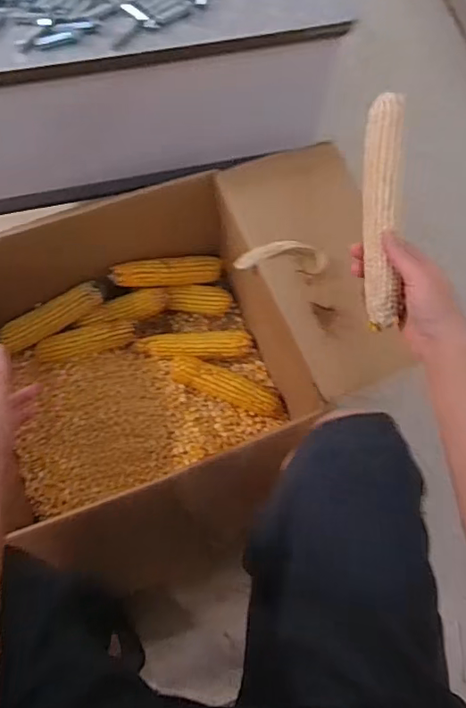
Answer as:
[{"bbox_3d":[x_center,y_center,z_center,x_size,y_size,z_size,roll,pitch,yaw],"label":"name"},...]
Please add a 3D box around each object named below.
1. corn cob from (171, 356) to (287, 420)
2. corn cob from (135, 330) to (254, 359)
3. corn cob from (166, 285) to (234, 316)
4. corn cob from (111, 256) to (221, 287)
[{"bbox_3d":[-0.004,0.064,0.944,0.217,0.040,0.050,24,71,-10],"label":"corn cob"},{"bbox_3d":[-0.068,-0.017,0.967,0.212,0.046,0.061,-3,71,-4],"label":"corn cob"},{"bbox_3d":[-0.064,-0.103,0.992,0.132,0.043,0.048,2,70,-22],"label":"corn cob"},{"bbox_3d":[-0.112,-0.150,0.968,0.212,0.041,0.051,-9,71,-25],"label":"corn cob"}]

